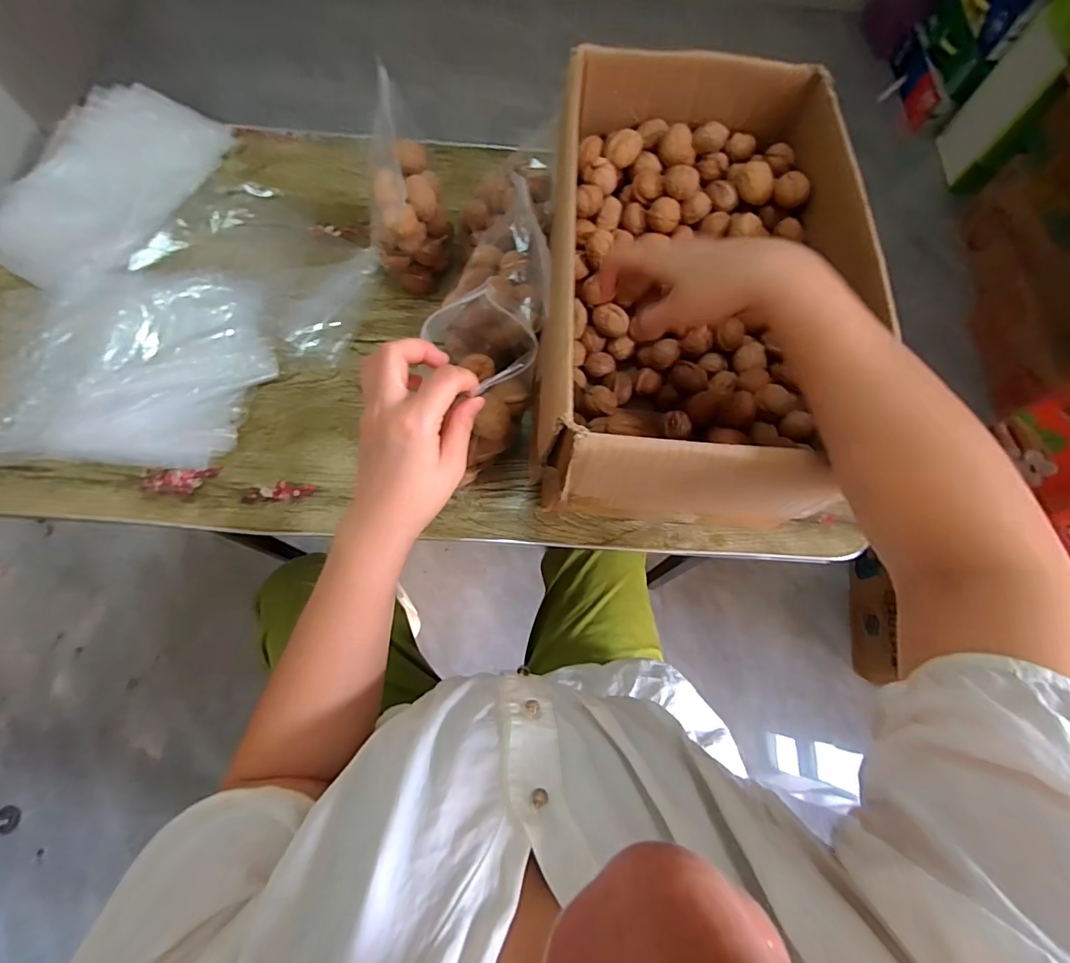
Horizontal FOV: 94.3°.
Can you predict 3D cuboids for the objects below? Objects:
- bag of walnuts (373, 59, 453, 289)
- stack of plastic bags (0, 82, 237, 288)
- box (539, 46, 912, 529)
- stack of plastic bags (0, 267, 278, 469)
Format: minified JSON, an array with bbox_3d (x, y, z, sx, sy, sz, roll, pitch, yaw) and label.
[{"bbox_3d":[-0.134,-0.285,0.516,0.086,0.171,0.105,-16,72,-8],"label":"bag of walnuts"},{"bbox_3d":[-0.517,-0.361,0.593,0.186,0.033,0.292,25,71,6],"label":"stack of plastic bags"},{"bbox_3d":[0.148,-0.181,0.475,0.254,0.173,0.421,3,70,-2],"label":"box"},{"bbox_3d":[-0.431,-0.126,0.523,0.285,0.020,0.232,-3,70,-4],"label":"stack of plastic bags"}]

